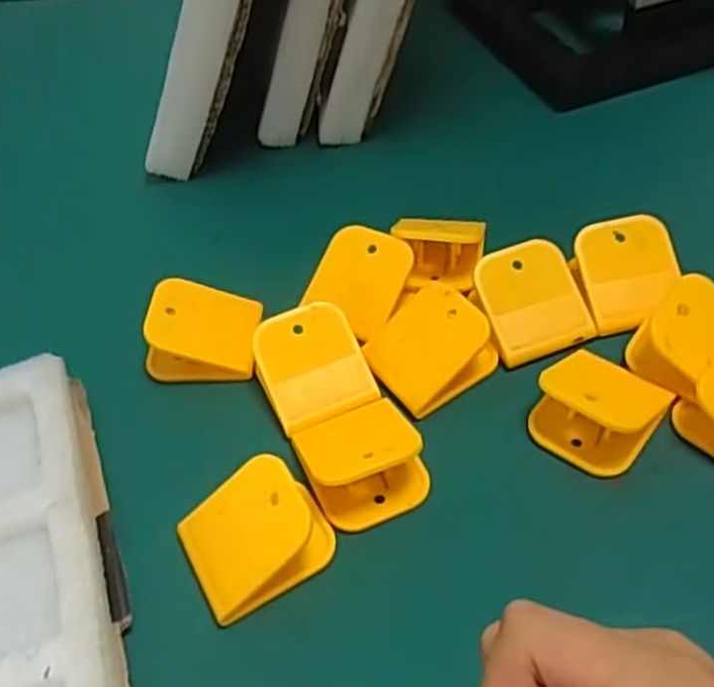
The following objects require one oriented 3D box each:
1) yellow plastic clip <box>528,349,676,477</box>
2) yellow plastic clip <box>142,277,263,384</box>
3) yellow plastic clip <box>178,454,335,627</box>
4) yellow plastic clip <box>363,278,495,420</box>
[{"bbox_3d":[0.105,0.023,0.337,0.046,0.034,0.050,30,59,30],"label":"yellow plastic clip"},{"bbox_3d":[-0.078,-0.008,0.397,0.051,0.039,0.042,0,49,8],"label":"yellow plastic clip"},{"bbox_3d":[-0.040,0.074,0.313,0.055,0.025,0.046,-26,50,-14],"label":"yellow plastic clip"},{"bbox_3d":[0.033,0.000,0.370,0.052,0.031,0.045,-33,52,-20],"label":"yellow plastic clip"}]

